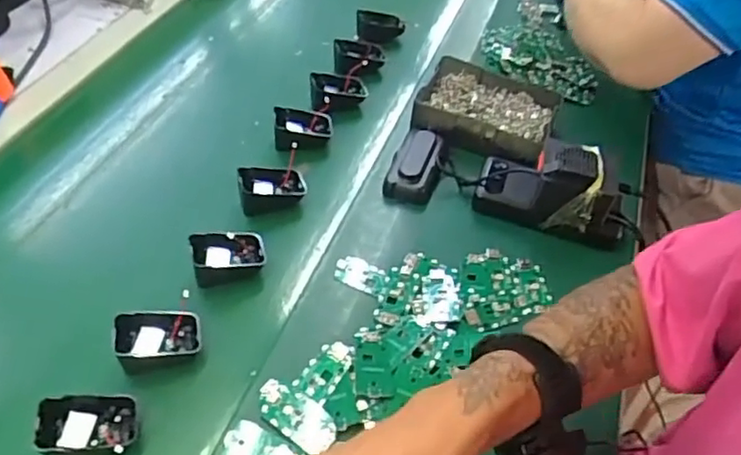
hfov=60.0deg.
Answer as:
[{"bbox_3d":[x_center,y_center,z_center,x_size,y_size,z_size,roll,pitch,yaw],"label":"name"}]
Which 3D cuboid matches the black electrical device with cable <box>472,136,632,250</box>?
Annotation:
[{"bbox_3d":[0.192,-0.046,0.672,0.152,0.078,0.071,18,48,13],"label":"black electrical device with cable"}]

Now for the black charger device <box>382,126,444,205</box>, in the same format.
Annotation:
[{"bbox_3d":[0.052,-0.070,0.717,0.053,0.029,0.097,15,47,9],"label":"black charger device"}]

